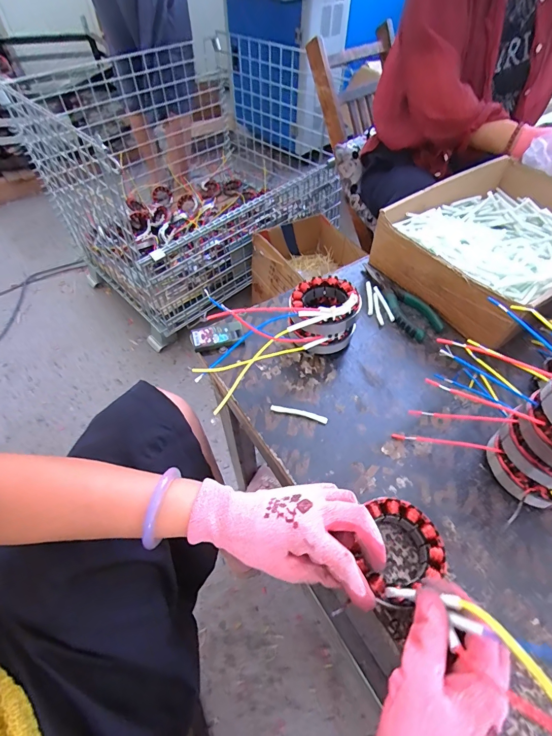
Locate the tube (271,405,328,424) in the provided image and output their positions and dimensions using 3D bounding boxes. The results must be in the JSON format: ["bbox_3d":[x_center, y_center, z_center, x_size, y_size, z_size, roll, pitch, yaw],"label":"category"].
[{"bbox_3d":[0.027,0.053,0.428,0.066,0.006,0.010,12,53,7],"label":"tube"}]

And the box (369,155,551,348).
[{"bbox_3d":[0.348,-0.187,0.566,0.350,0.100,0.237,-28,58,-19],"label":"box"}]

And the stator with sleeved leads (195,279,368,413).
[{"bbox_3d":[0.005,-0.034,0.441,0.227,0.091,0.083,-33,60,-22],"label":"stator with sleeved leads"}]

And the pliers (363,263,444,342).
[{"bbox_3d":[0.179,-0.104,0.541,0.059,0.019,0.158,-22,56,-15],"label":"pliers"}]

